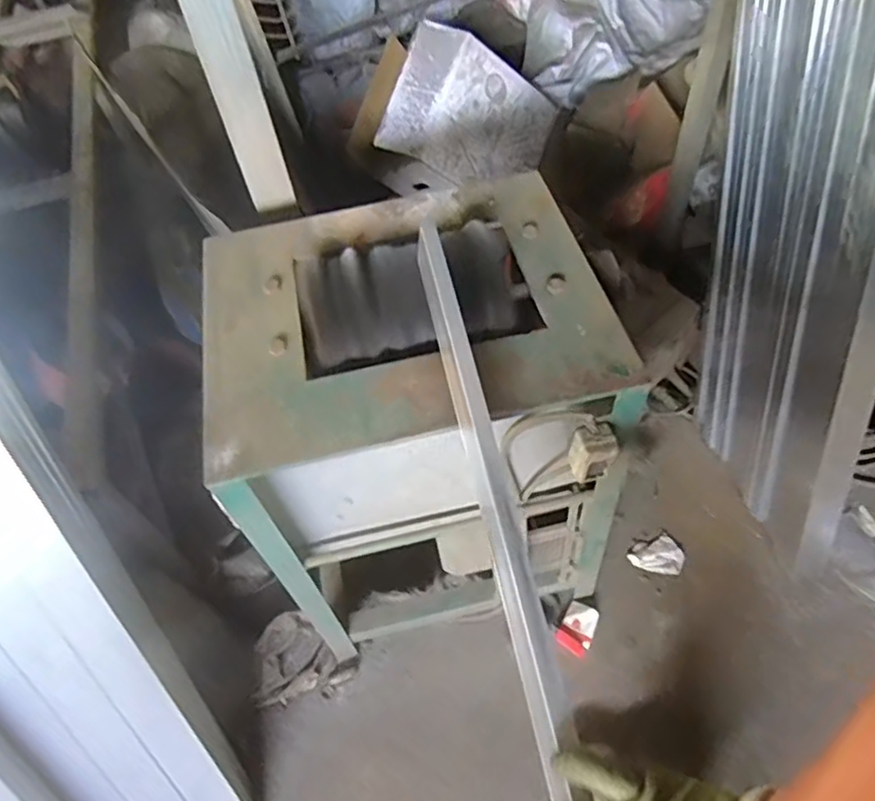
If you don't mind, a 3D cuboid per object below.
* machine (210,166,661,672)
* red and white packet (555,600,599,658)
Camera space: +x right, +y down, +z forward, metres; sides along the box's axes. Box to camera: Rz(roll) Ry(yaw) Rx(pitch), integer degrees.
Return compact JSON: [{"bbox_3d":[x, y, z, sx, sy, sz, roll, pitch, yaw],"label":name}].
[{"bbox_3d":[-0.026,0.057,1.216,0.581,0.772,0.522,-12,53,-3],"label":"machine"},{"bbox_3d":[0.302,0.484,1.381,0.069,0.015,0.107,24,59,22],"label":"red and white packet"}]

